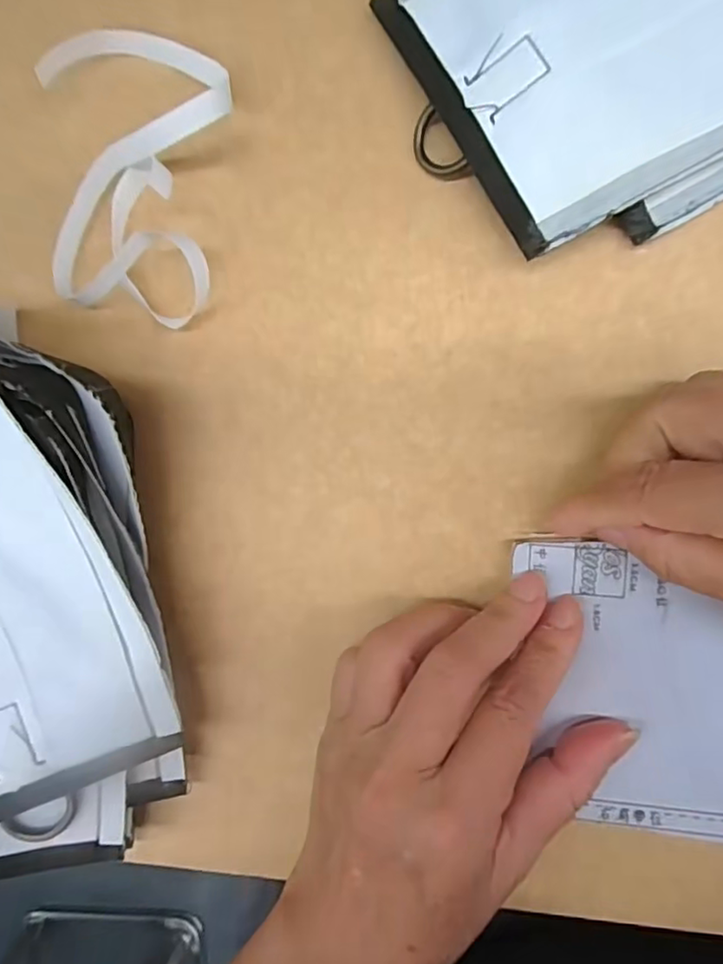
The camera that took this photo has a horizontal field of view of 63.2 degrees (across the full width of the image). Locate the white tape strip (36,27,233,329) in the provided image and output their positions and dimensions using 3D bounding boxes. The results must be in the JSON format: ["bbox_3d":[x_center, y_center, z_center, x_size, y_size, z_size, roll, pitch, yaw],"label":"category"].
[{"bbox_3d":[-0.092,-0.122,0.240,0.072,0.025,0.105,9,92,9],"label":"white tape strip"}]

